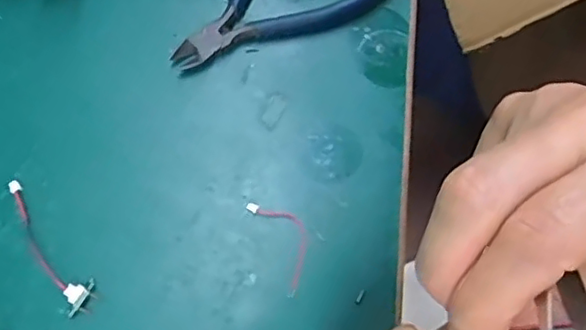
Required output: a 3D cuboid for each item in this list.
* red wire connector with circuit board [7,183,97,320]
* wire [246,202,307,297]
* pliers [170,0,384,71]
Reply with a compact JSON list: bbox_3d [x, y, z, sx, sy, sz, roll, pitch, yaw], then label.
[{"bbox_3d":[-0.105,0.034,0.261,0.014,0.004,0.064,-36,80,-12],"label":"red wire connector with circuit board"},{"bbox_3d":[-0.002,0.033,0.267,0.019,0.004,0.043,-24,78,-10],"label":"wire"},{"bbox_3d":[-0.007,-0.083,0.295,0.115,0.009,0.058,-32,79,-12],"label":"pliers"}]

